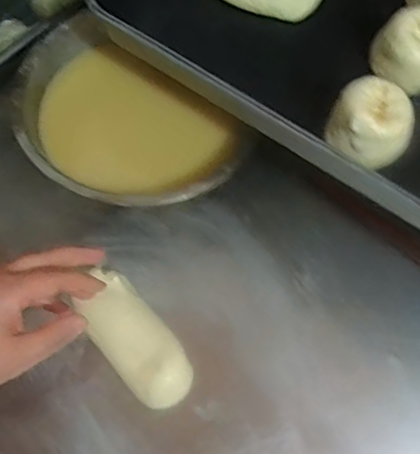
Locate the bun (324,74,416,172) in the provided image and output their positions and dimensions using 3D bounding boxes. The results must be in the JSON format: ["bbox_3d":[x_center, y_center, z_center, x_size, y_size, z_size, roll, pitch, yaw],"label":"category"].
[{"bbox_3d":[0.122,-0.077,0.427,0.060,0.040,0.053,29,67,10],"label":"bun"}]

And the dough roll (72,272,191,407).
[{"bbox_3d":[-0.063,0.092,0.469,0.055,0.030,0.122,-33,76,-17],"label":"dough roll"}]

